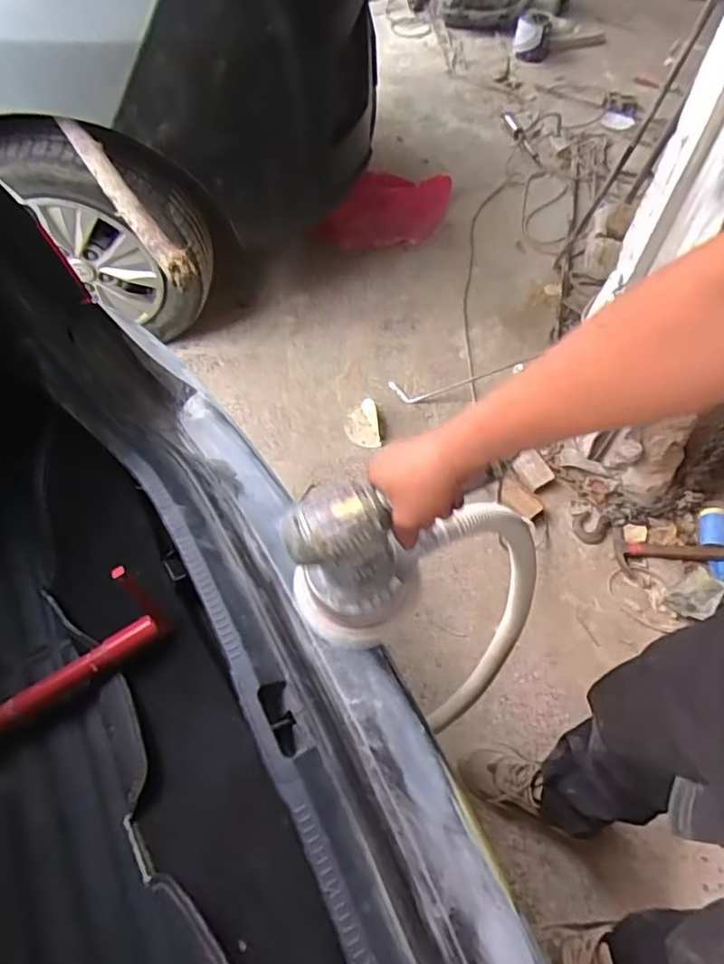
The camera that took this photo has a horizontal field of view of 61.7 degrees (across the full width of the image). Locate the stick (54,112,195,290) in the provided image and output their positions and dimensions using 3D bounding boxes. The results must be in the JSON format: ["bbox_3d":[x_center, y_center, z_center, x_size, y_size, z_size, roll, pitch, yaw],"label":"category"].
[{"bbox_3d":[-0.476,-0.576,1.180,0.057,0.053,0.587,-29,63,-18],"label":"stick"}]

